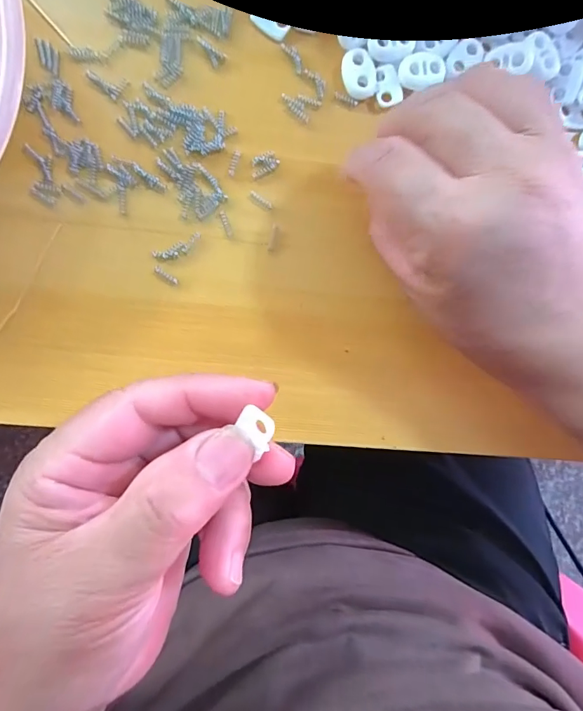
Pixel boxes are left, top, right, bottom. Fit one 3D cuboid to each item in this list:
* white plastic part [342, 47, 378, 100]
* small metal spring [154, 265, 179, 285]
[{"bbox_3d":[0.032,-0.131,0.204,0.015,0.004,0.021,-8,92,-5],"label":"white plastic part"},{"bbox_3d":[-0.057,-0.036,0.197,0.012,0.004,0.004,36,87,-5],"label":"small metal spring"}]

